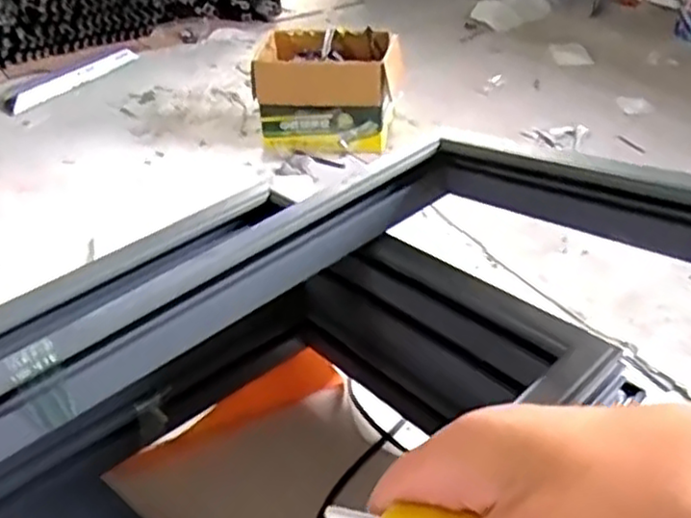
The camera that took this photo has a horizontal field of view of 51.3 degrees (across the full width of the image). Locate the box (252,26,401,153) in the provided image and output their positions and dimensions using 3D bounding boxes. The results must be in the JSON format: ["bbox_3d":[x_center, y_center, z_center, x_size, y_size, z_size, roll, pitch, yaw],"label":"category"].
[{"bbox_3d":[-0.044,-0.423,1.837,0.345,0.242,0.233,6,36,11],"label":"box"}]

